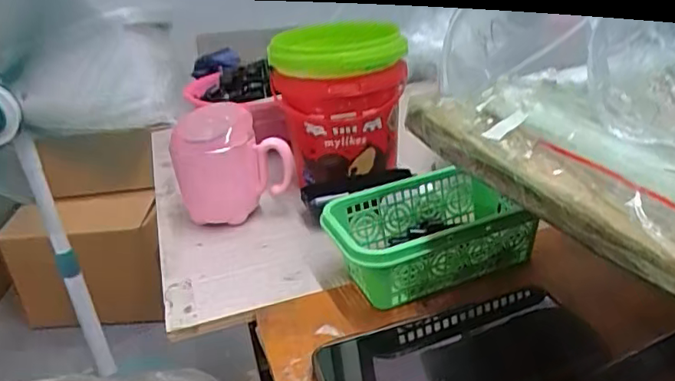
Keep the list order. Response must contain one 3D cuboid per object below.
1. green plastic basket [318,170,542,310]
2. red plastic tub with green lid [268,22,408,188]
[{"bbox_3d":[0.066,0.034,0.432,0.138,0.056,0.094,-15,27,-16],"label":"green plastic basket"},{"bbox_3d":[0.002,-0.099,0.585,0.131,0.140,0.143,-6,26,3],"label":"red plastic tub with green lid"}]

